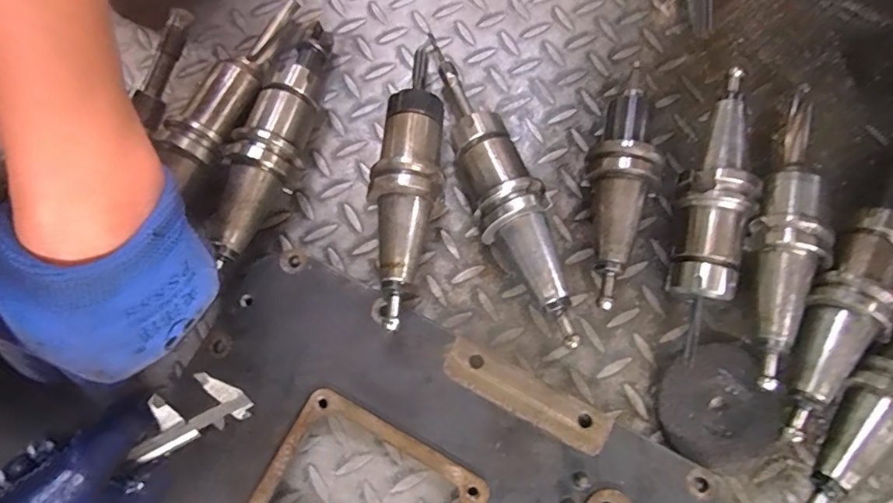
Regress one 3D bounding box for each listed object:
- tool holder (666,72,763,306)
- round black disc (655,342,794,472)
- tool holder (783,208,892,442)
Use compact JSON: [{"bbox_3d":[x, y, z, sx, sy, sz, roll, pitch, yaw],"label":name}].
[{"bbox_3d":[0.217,-0.052,0.418,0.053,0.064,0.187,11,75,5],"label":"tool holder"},{"bbox_3d":[0.208,0.119,0.395,0.091,0.016,0.086,0,74,2],"label":"round black disc"},{"bbox_3d":[0.295,0.050,0.391,0.053,0.055,0.182,34,78,10],"label":"tool holder"}]

